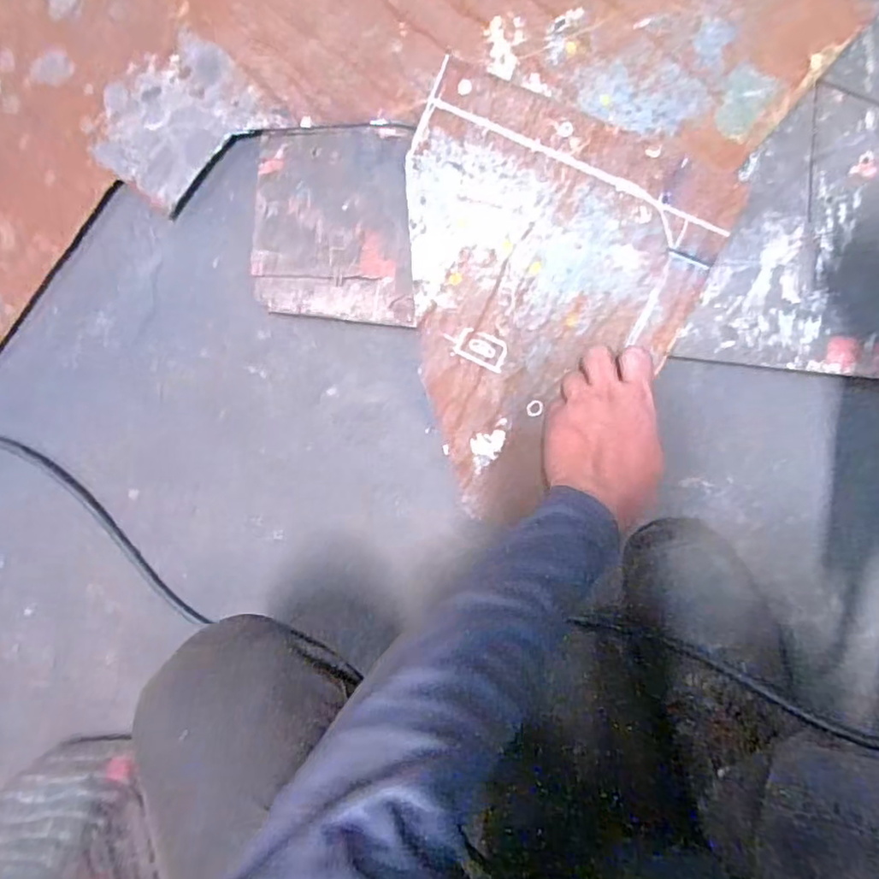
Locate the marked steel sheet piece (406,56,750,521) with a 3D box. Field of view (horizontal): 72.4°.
[{"bbox_3d":[0.066,-0.111,0.518,0.263,0.008,0.327,25,99,3],"label":"marked steel sheet piece"}]

